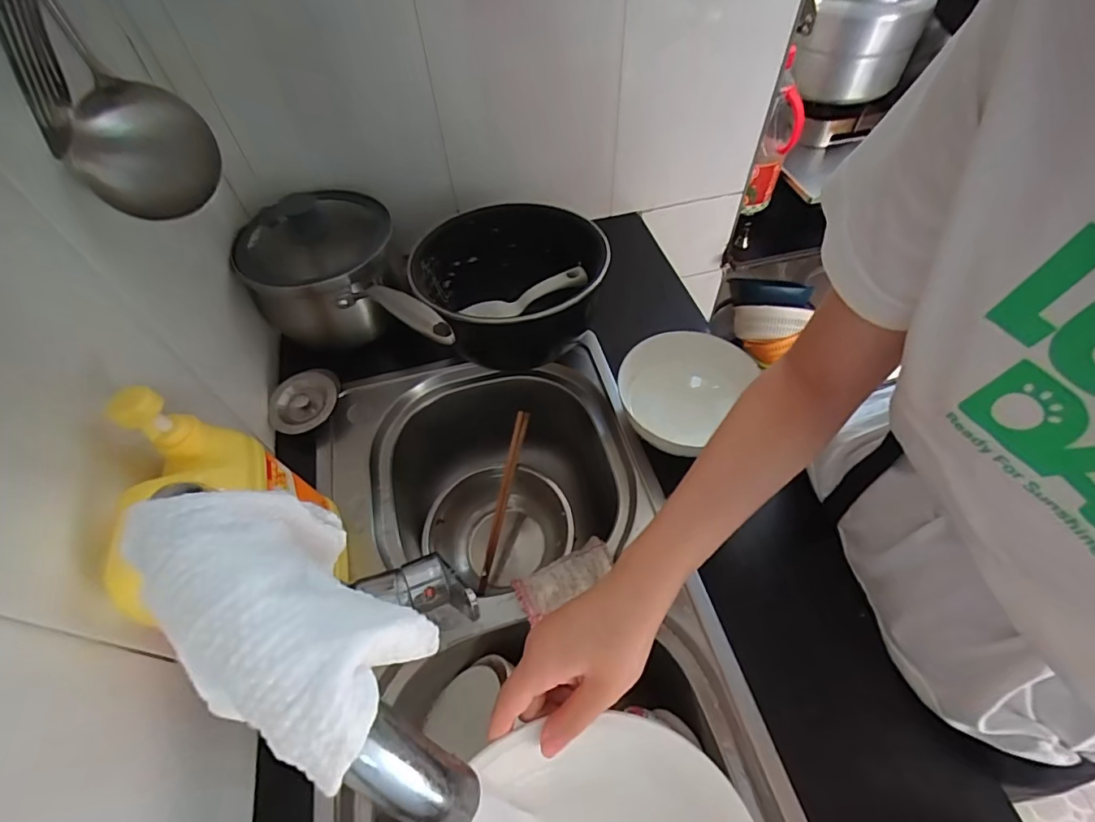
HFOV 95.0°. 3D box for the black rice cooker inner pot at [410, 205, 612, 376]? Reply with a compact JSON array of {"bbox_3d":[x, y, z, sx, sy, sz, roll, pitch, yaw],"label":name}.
[{"bbox_3d":[-0.056,-0.169,0.636,0.215,0.090,0.215,-1,55,2],"label":"black rice cooker inner pot"}]

